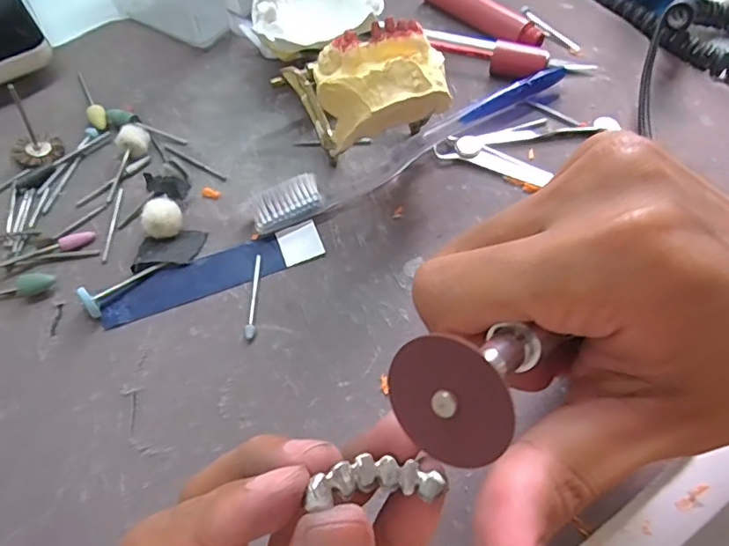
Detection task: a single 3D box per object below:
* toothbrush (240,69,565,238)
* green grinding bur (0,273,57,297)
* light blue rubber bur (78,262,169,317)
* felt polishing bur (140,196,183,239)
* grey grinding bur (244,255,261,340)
[{"bbox_3d":[0.028,-0.065,0.285,0.184,0.015,0.016,-27,62,-14],"label":"toothbrush"},{"bbox_3d":[-0.164,0.008,0.252,0.045,0.008,0.007,-11,59,-4],"label":"green grinding bur"},{"bbox_3d":[-0.109,0.002,0.249,0.011,0.013,0.040,40,68,23],"label":"light blue rubber bur"},{"bbox_3d":[-0.096,-0.026,0.264,0.018,0.016,0.015,-28,62,-14],"label":"felt polishing bur"},{"bbox_3d":[-0.050,0.010,0.248,0.004,0.004,0.043,-3,59,1],"label":"grey grinding bur"}]

